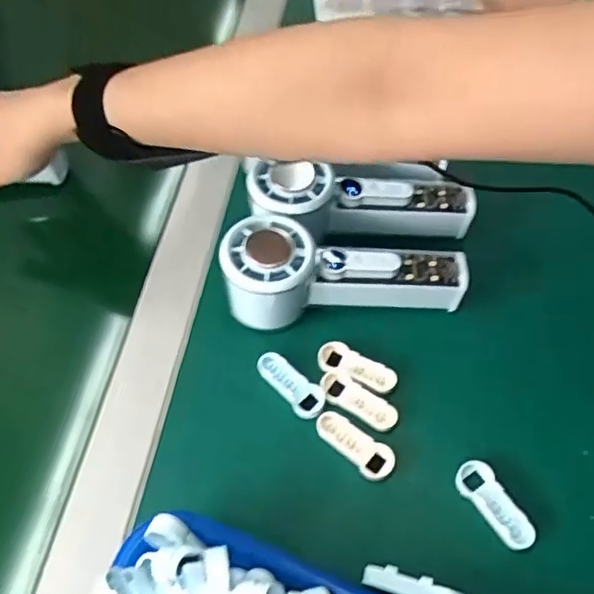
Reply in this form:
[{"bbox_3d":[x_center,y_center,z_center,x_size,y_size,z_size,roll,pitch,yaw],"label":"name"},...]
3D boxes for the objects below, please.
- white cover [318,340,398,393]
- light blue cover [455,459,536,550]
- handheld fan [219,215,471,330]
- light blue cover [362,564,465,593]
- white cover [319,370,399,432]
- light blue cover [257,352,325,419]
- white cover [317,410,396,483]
[{"bbox_3d":[0.038,0.044,0.368,0.051,0.004,0.019,19,60,15],"label":"white cover"},{"bbox_3d":[0.109,0.114,0.323,0.020,0.009,0.050,-27,59,-14],"label":"light blue cover"},{"bbox_3d":[0.031,-0.018,0.376,0.151,0.056,0.055,-5,58,0],"label":"handheld fan"},{"bbox_3d":[0.059,0.148,0.298,0.050,0.014,0.013,14,59,12],"label":"light blue cover"},{"bbox_3d":[0.037,0.066,0.360,0.051,0.009,0.017,30,63,21],"label":"white cover"},{"bbox_3d":[-0.004,0.055,0.367,0.019,0.009,0.050,-41,63,-21],"label":"light blue cover"},{"bbox_3d":[0.033,0.087,0.343,0.051,0.004,0.020,28,63,20],"label":"white cover"}]

